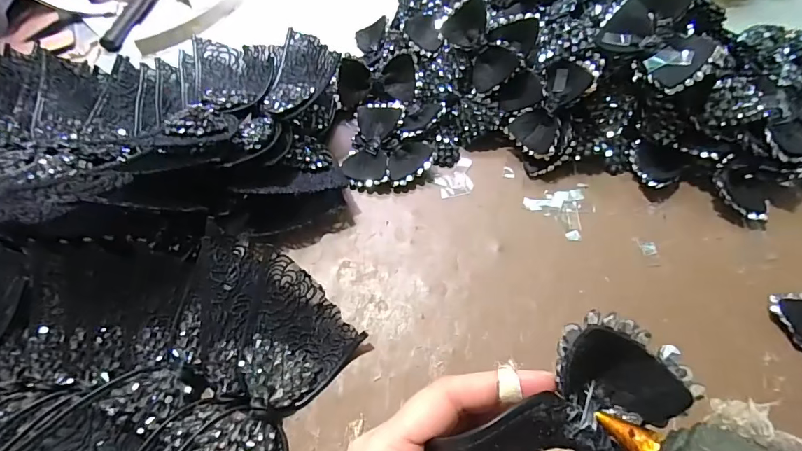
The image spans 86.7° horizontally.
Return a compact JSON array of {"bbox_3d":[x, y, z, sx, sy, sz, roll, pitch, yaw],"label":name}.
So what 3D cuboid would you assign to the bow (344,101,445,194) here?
[{"bbox_3d":[-0.009,-0.083,0.427,0.086,0.031,0.101,9,61,10],"label":"bow"}]

